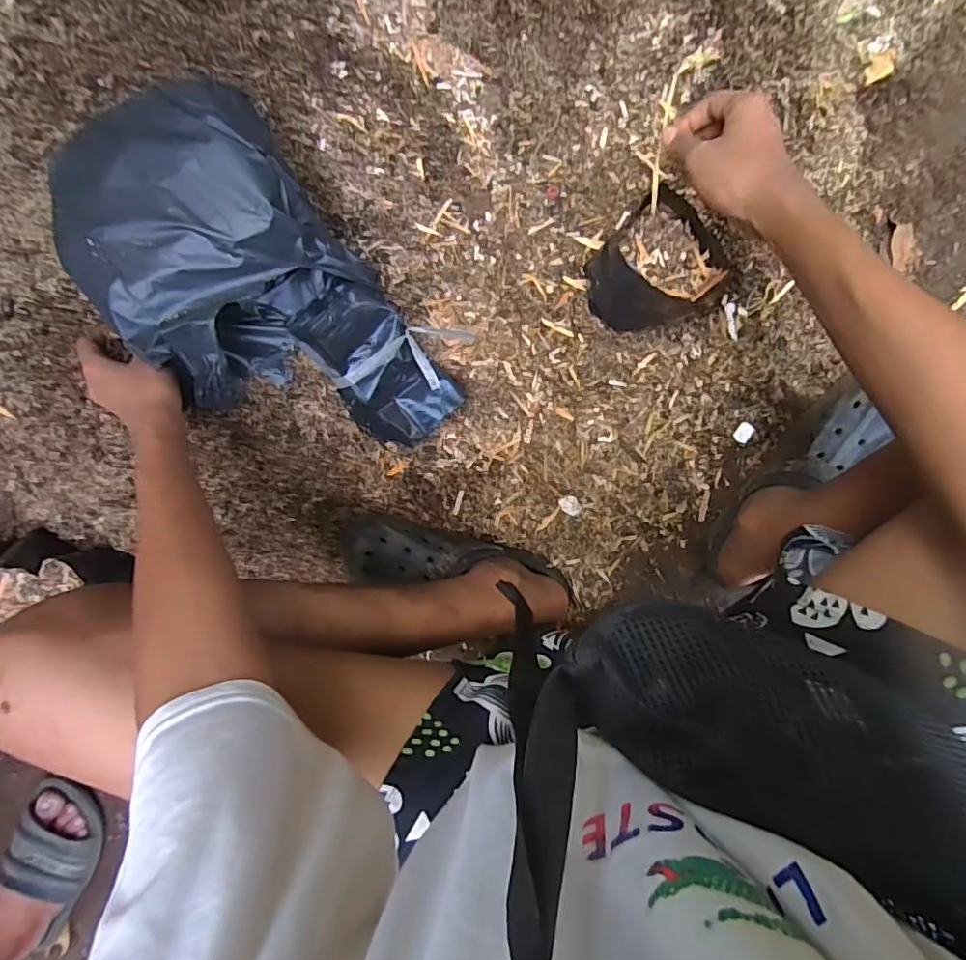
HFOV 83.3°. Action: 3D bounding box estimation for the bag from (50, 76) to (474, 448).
[{"bbox_3d":[-0.183,-0.150,0.487,0.201,0.090,0.358,-47,121,1],"label":"bag"}]

